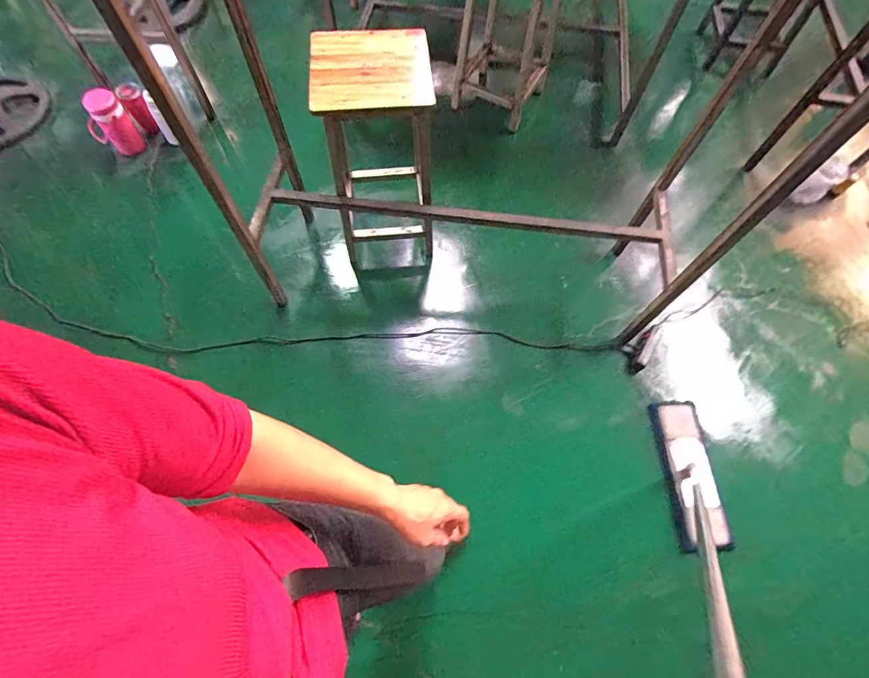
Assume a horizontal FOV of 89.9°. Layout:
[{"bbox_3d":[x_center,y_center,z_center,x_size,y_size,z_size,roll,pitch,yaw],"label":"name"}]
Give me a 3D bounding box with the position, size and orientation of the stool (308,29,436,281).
[{"bbox_3d":[-0.172,-0.556,1.375,0.324,0.643,0.336,-6,66,-4],"label":"stool"}]

